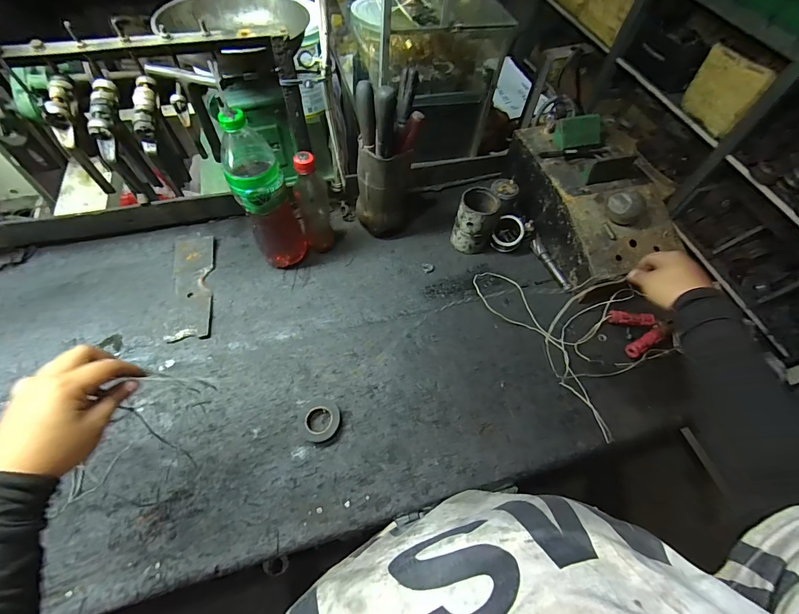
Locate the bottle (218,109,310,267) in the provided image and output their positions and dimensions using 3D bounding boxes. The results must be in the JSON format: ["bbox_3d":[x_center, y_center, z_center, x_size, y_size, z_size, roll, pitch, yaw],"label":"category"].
[{"bbox_3d":[-0.207,-0.168,0.571,0.078,0.276,0.081,-19,63,-13],"label":"bottle"}]

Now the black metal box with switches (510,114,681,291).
[{"bbox_3d":[0.360,-0.202,0.700,0.185,0.144,0.344,-14,61,-12],"label":"black metal box with switches"}]

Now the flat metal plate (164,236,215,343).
[{"bbox_3d":[-0.360,-0.040,0.637,0.067,0.010,0.205,-9,65,-7],"label":"flat metal plate"}]

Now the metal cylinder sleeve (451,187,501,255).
[{"bbox_3d":[0.141,-0.160,0.678,0.073,0.098,0.077,17,61,7],"label":"metal cylinder sleeve"}]

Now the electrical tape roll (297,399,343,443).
[{"bbox_3d":[-0.115,0.165,0.533,0.060,0.024,0.058,1,60,-2],"label":"electrical tape roll"}]

